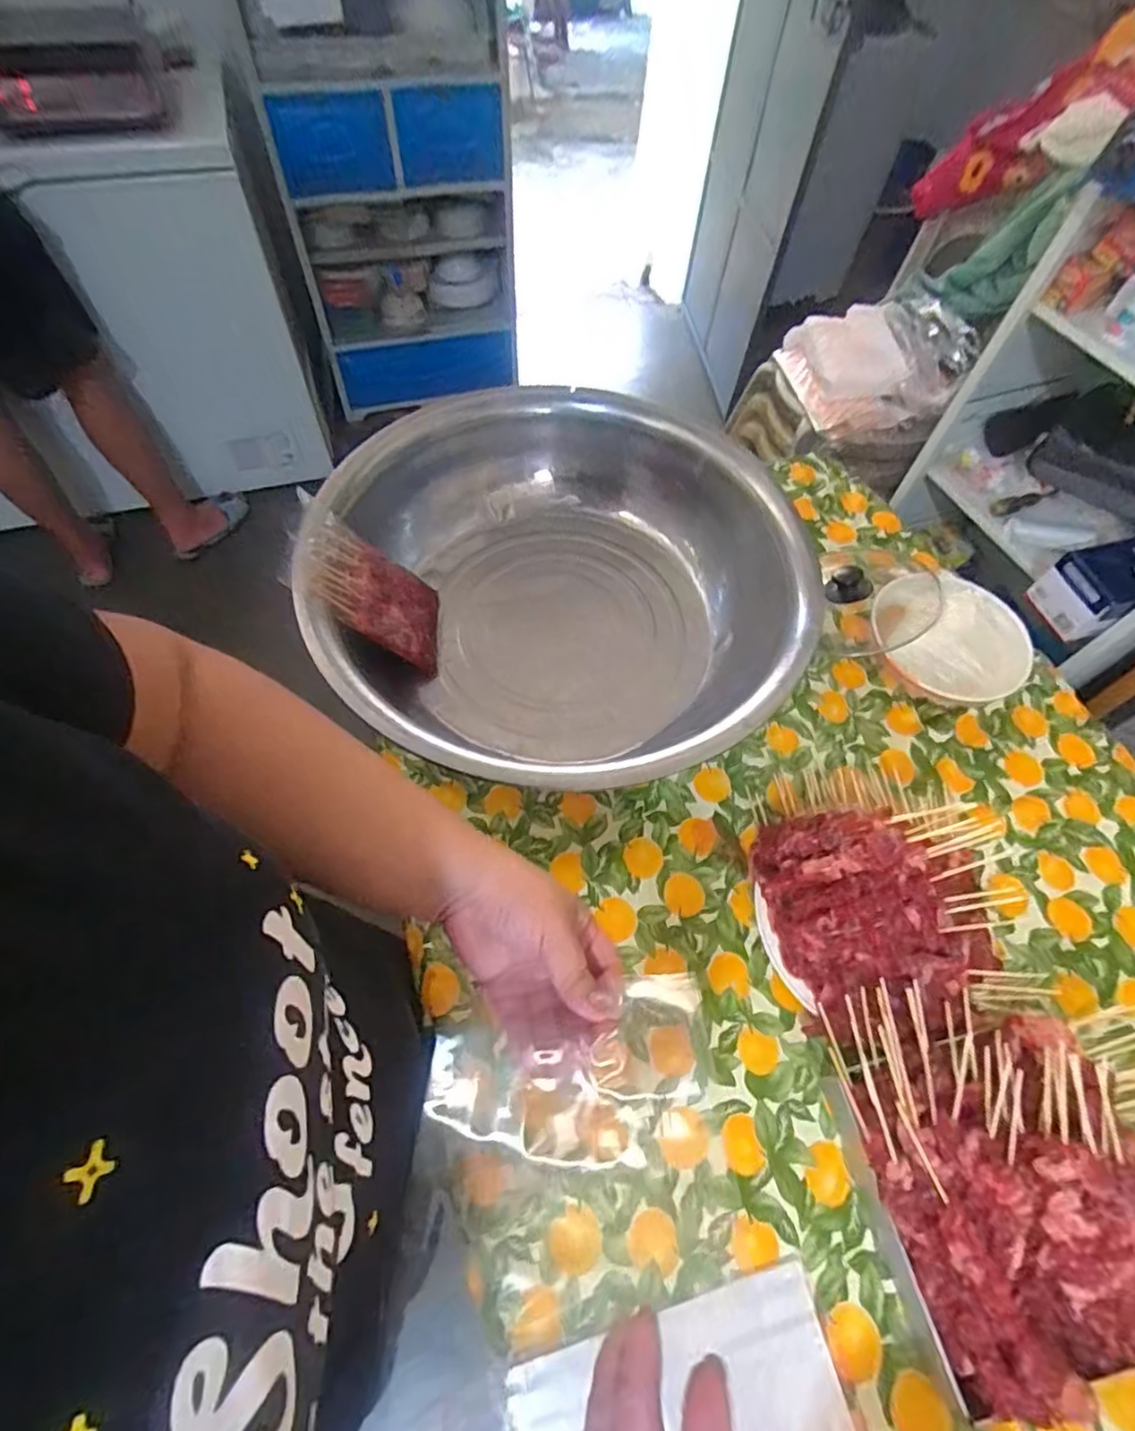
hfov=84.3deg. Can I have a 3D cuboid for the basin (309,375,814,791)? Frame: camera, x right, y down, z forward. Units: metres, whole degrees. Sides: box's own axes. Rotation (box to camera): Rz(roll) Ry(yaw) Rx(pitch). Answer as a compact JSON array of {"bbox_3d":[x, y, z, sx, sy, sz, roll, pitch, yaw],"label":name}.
[{"bbox_3d":[-0.009,-0.156,0.805,0.580,0.182,0.577,1,58,-2],"label":"basin"}]

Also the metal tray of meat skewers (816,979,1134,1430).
[{"bbox_3d":[0.441,0.364,0.552,0.363,0.109,0.284,-11,59,-9],"label":"metal tray of meat skewers"}]

